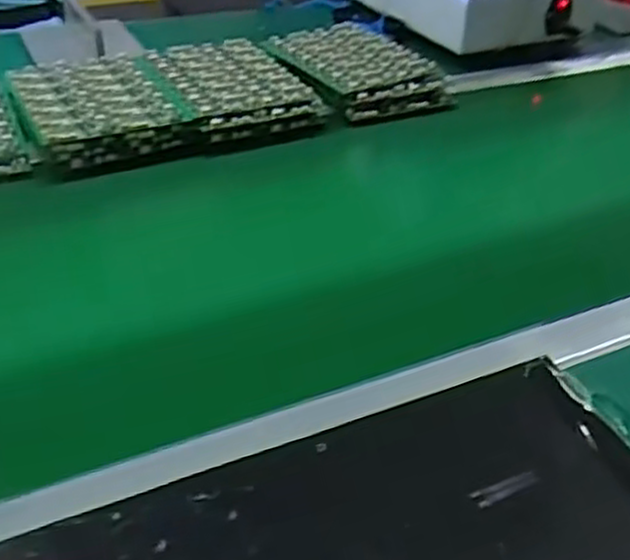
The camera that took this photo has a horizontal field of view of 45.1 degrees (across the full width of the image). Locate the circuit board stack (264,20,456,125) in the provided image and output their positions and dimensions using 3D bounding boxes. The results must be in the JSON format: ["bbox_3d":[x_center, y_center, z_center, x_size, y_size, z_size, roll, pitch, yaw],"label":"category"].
[{"bbox_3d":[0.050,-0.263,0.953,0.162,0.039,0.213,-18,43,-26],"label":"circuit board stack"}]

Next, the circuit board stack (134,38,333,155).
[{"bbox_3d":[-0.104,-0.222,0.887,0.177,0.047,0.197,-18,43,-26],"label":"circuit board stack"}]

